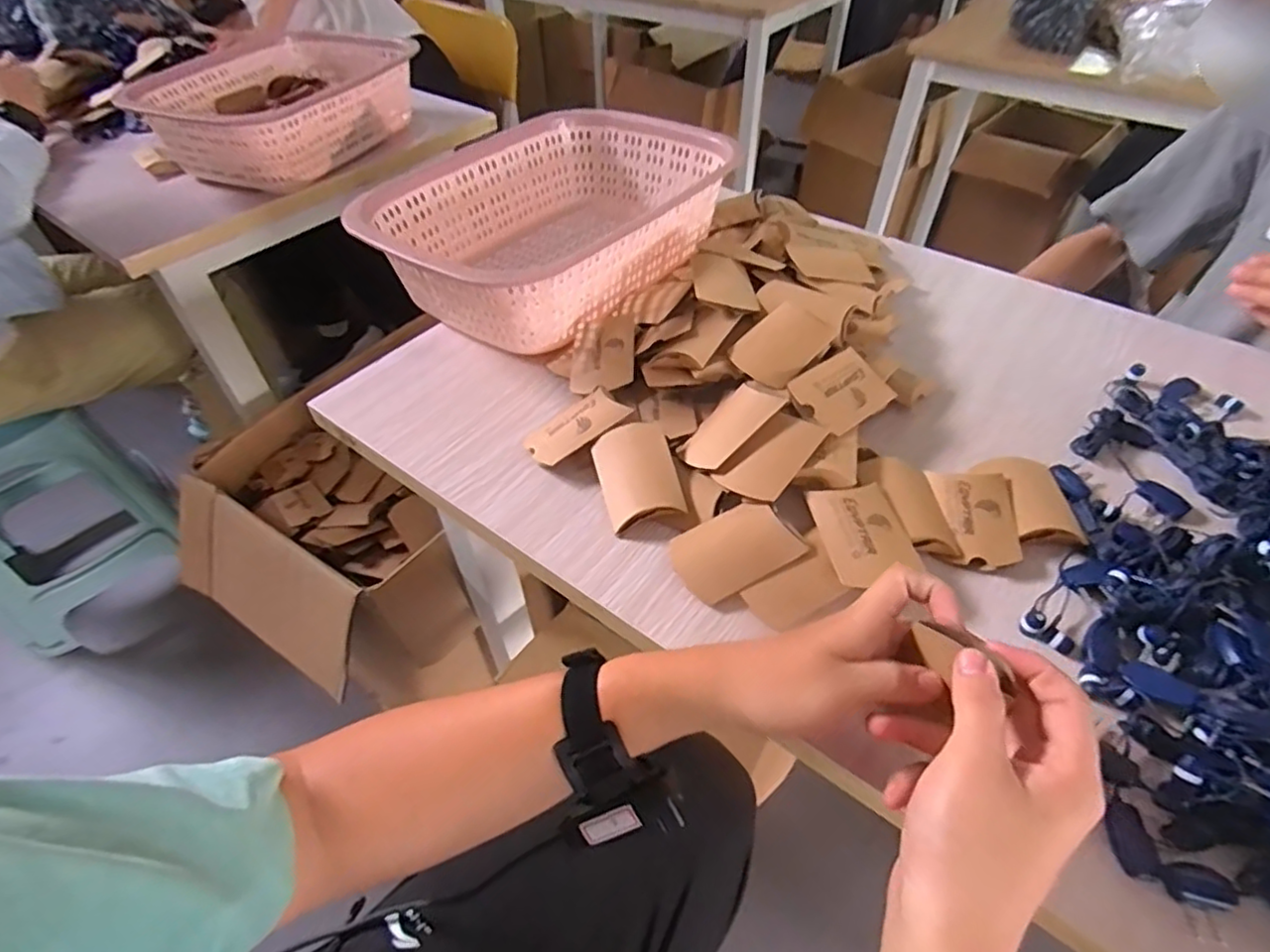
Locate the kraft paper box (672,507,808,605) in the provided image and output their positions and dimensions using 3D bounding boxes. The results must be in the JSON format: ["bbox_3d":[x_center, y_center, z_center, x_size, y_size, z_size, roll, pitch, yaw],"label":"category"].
[{"bbox_3d":[0.070,0.052,0.451,0.082,0.014,0.057,-29,56,-5],"label":"kraft paper box"}]

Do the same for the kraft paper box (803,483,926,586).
[{"bbox_3d":[0.155,0.037,0.438,0.056,0.013,0.073,-9,48,-8],"label":"kraft paper box"}]

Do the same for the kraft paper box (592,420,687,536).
[{"bbox_3d":[0.001,0.000,0.489,0.057,0.019,0.085,-22,59,5],"label":"kraft paper box"}]

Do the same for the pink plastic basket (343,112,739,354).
[{"bbox_3d":[-0.085,-0.269,0.694,0.288,0.115,0.361,35,57,29],"label":"pink plastic basket"}]

